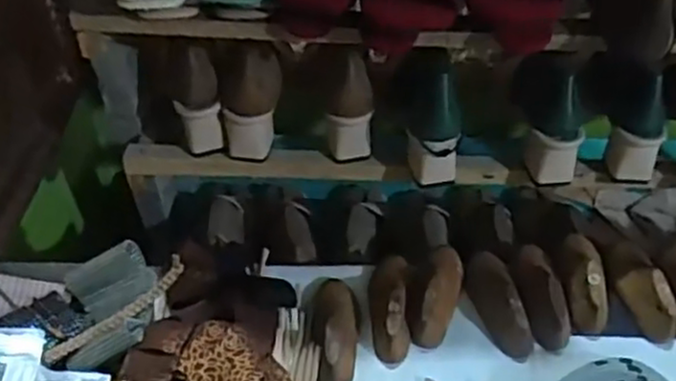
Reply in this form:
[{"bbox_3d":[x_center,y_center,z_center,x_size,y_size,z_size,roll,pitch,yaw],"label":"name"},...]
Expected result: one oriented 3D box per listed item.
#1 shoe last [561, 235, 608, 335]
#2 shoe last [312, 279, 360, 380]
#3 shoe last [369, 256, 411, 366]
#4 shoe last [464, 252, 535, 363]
[{"bbox_3d":[0.284,0.095,0.821,0.050,0.053,0.125,0,46,1],"label":"shoe last"},{"bbox_3d":[-0.003,0.151,0.787,0.050,0.052,0.134,0,46,1],"label":"shoe last"},{"bbox_3d":[0.060,0.123,0.807,0.049,0.047,0.133,0,46,1],"label":"shoe last"},{"bbox_3d":[0.179,0.121,0.809,0.051,0.044,0.135,-10,46,-9],"label":"shoe last"}]

